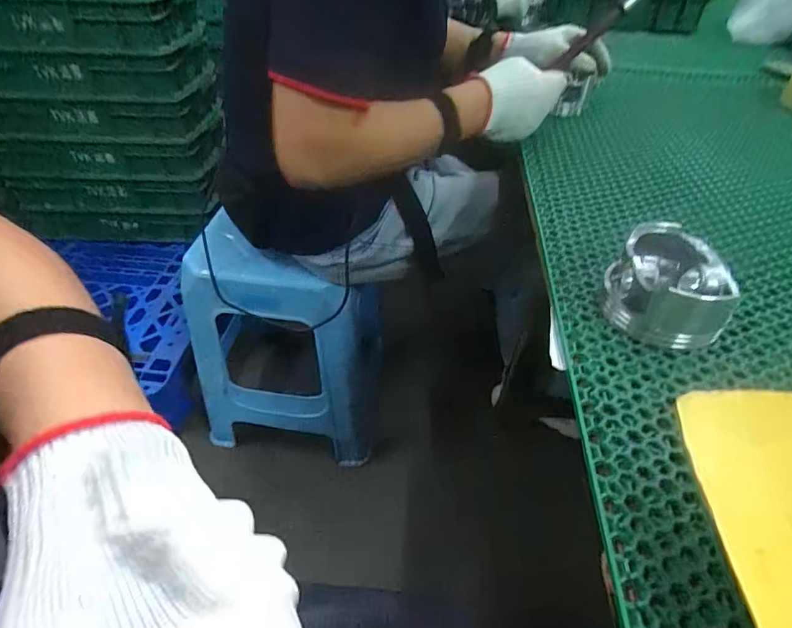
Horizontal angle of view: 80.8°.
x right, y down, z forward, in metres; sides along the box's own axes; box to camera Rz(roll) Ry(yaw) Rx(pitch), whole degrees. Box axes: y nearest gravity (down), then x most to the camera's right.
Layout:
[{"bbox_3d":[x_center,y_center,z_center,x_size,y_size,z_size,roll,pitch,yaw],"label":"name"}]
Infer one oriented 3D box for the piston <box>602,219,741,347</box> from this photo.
[{"bbox_3d":[0.196,-0.018,0.344,0.063,0.058,0.082,3,44,1],"label":"piston"}]

